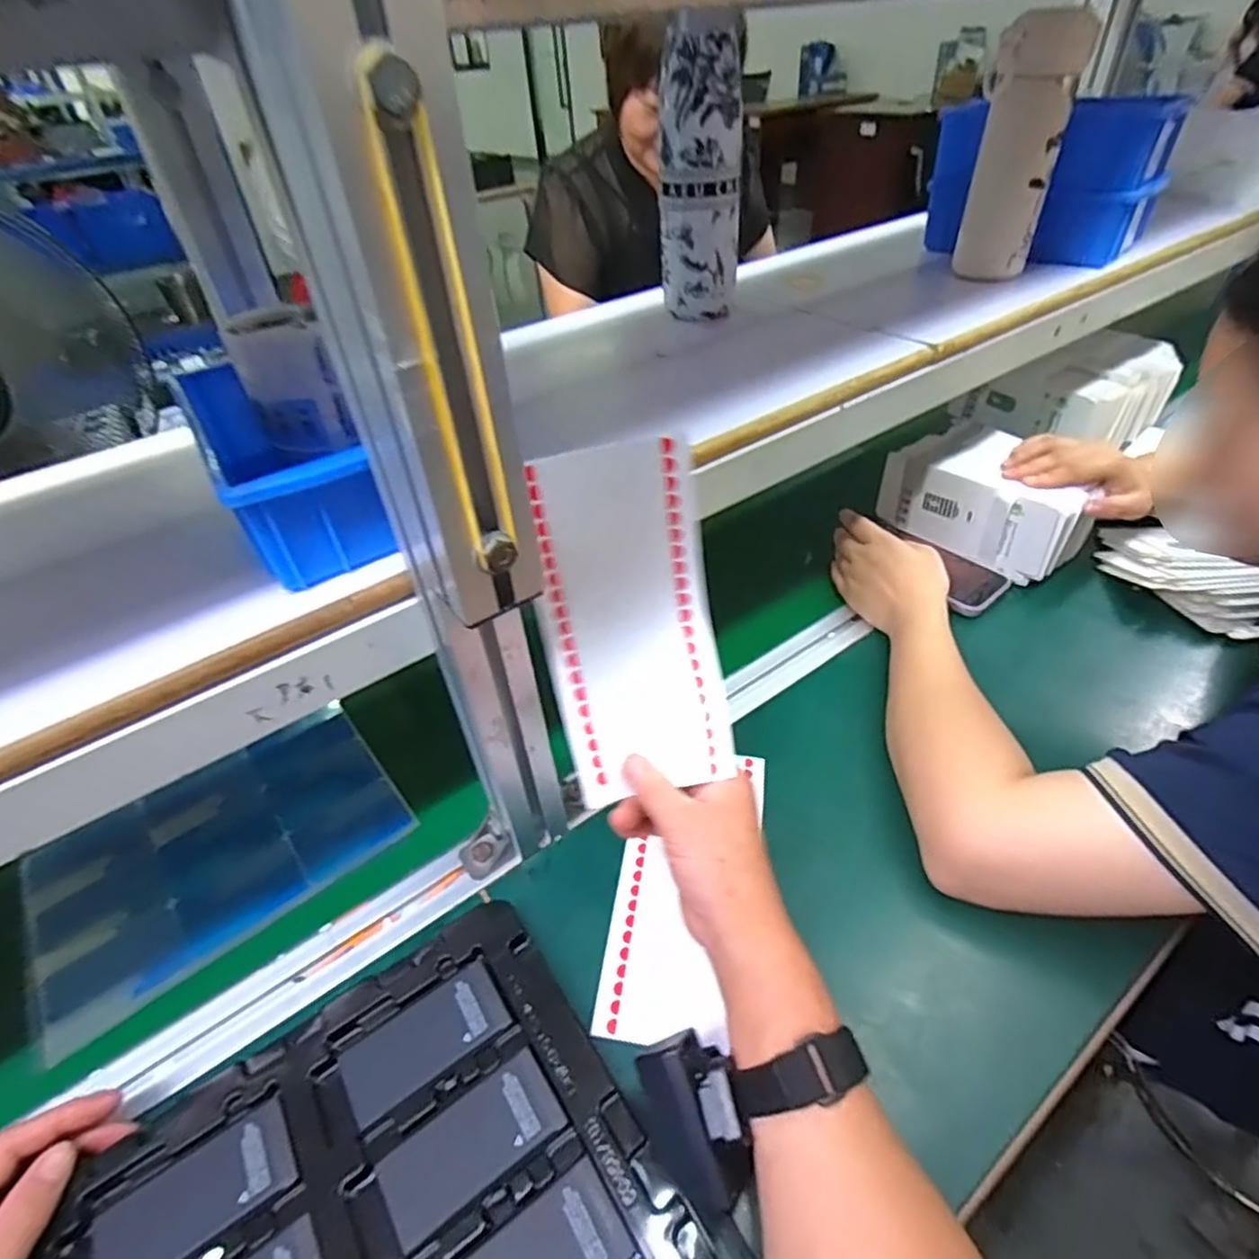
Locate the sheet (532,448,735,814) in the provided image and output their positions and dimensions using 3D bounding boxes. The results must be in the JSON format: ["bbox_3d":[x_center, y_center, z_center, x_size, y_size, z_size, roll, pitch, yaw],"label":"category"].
[{"bbox_3d":[0.002,0.000,0.382,0.093,0.197,0.040,-11,21,-6],"label":"sheet"}]

